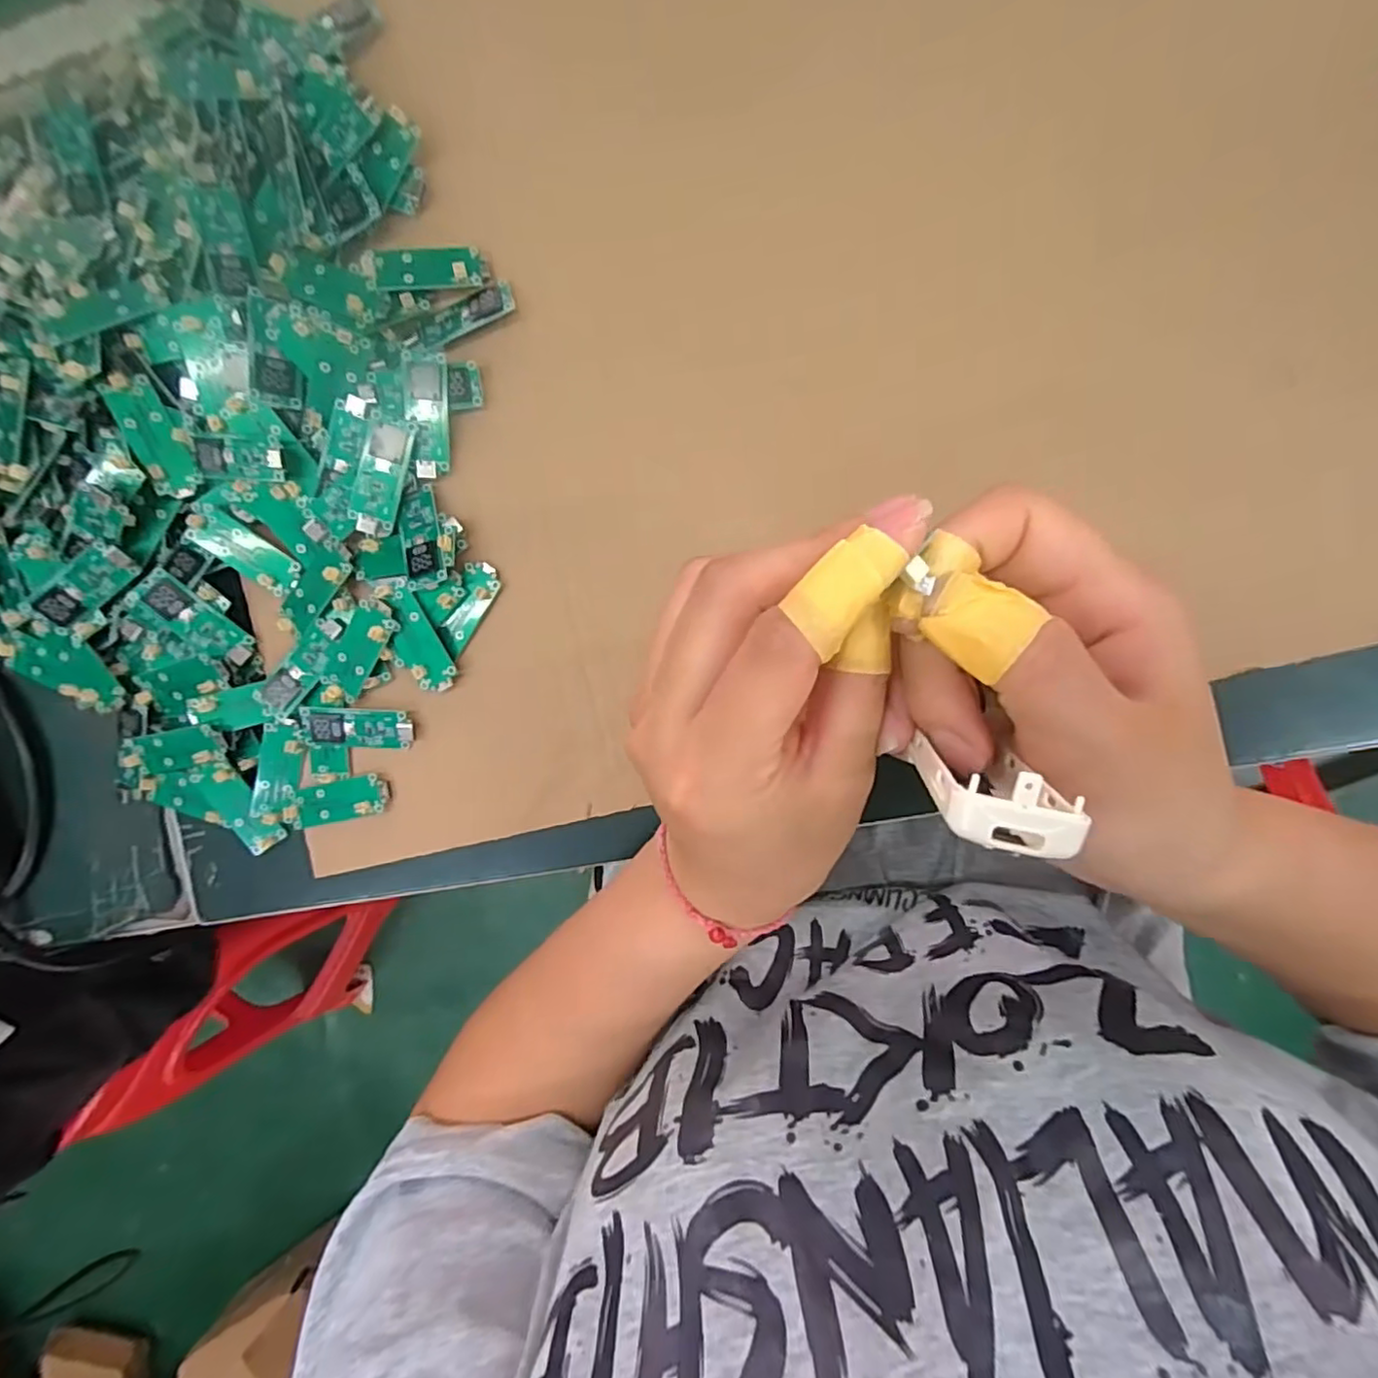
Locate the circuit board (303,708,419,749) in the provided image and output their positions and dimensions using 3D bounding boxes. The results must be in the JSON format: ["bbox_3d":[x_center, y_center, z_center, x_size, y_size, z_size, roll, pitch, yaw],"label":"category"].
[{"bbox_3d":[-0.152,0.019,0.285,0.052,0.005,0.018,3,94,5],"label":"circuit board"}]

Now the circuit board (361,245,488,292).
[{"bbox_3d":[-0.113,-0.182,0.267,0.050,0.005,0.020,-3,83,-6],"label":"circuit board"}]

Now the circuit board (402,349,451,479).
[{"bbox_3d":[-0.115,-0.119,0.270,0.019,0.006,0.051,4,94,5],"label":"circuit board"}]

